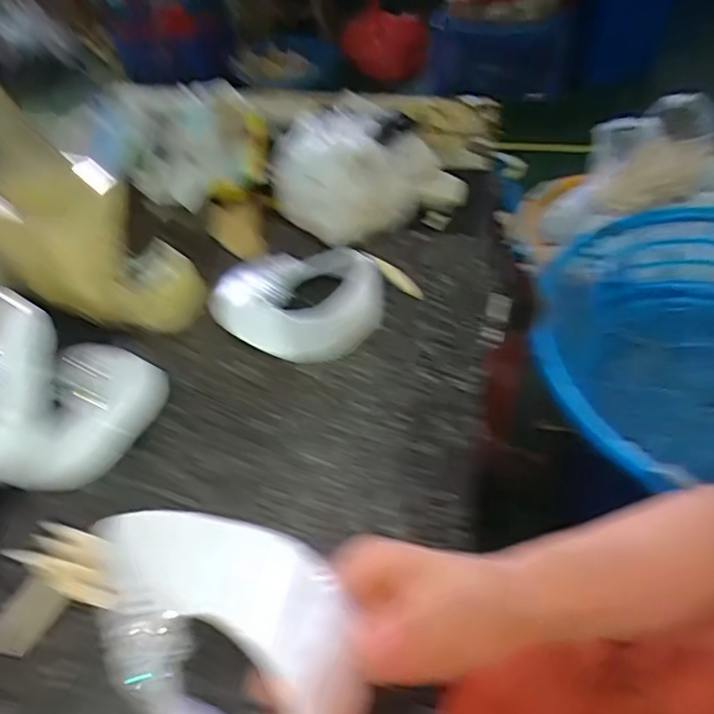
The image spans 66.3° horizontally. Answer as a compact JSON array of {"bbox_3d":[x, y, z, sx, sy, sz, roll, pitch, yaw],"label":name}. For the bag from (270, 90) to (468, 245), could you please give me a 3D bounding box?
[{"bbox_3d":[-0.003,-0.239,0.664,0.203,0.090,0.184,-25,52,-15],"label":"bag"}]

